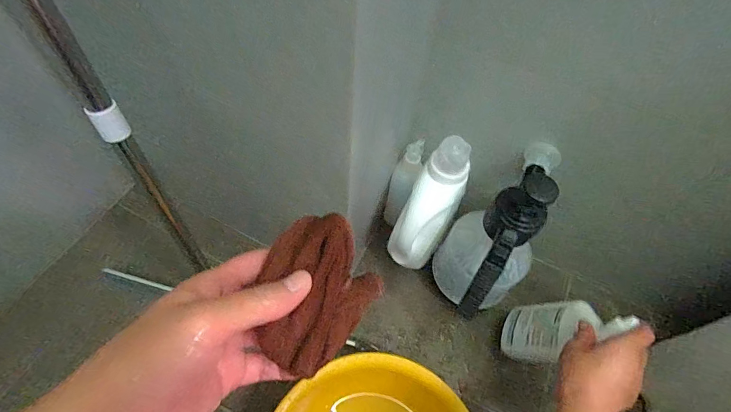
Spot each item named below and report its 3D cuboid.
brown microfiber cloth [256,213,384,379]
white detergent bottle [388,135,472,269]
[{"bbox_3d":[-0.026,0.057,0.236,0.064,0.049,0.093,12,60,2],"label":"brown microfiber cloth"},{"bbox_3d":[0.104,0.009,0.596,0.084,0.262,0.083,20,36,7],"label":"white detergent bottle"}]

